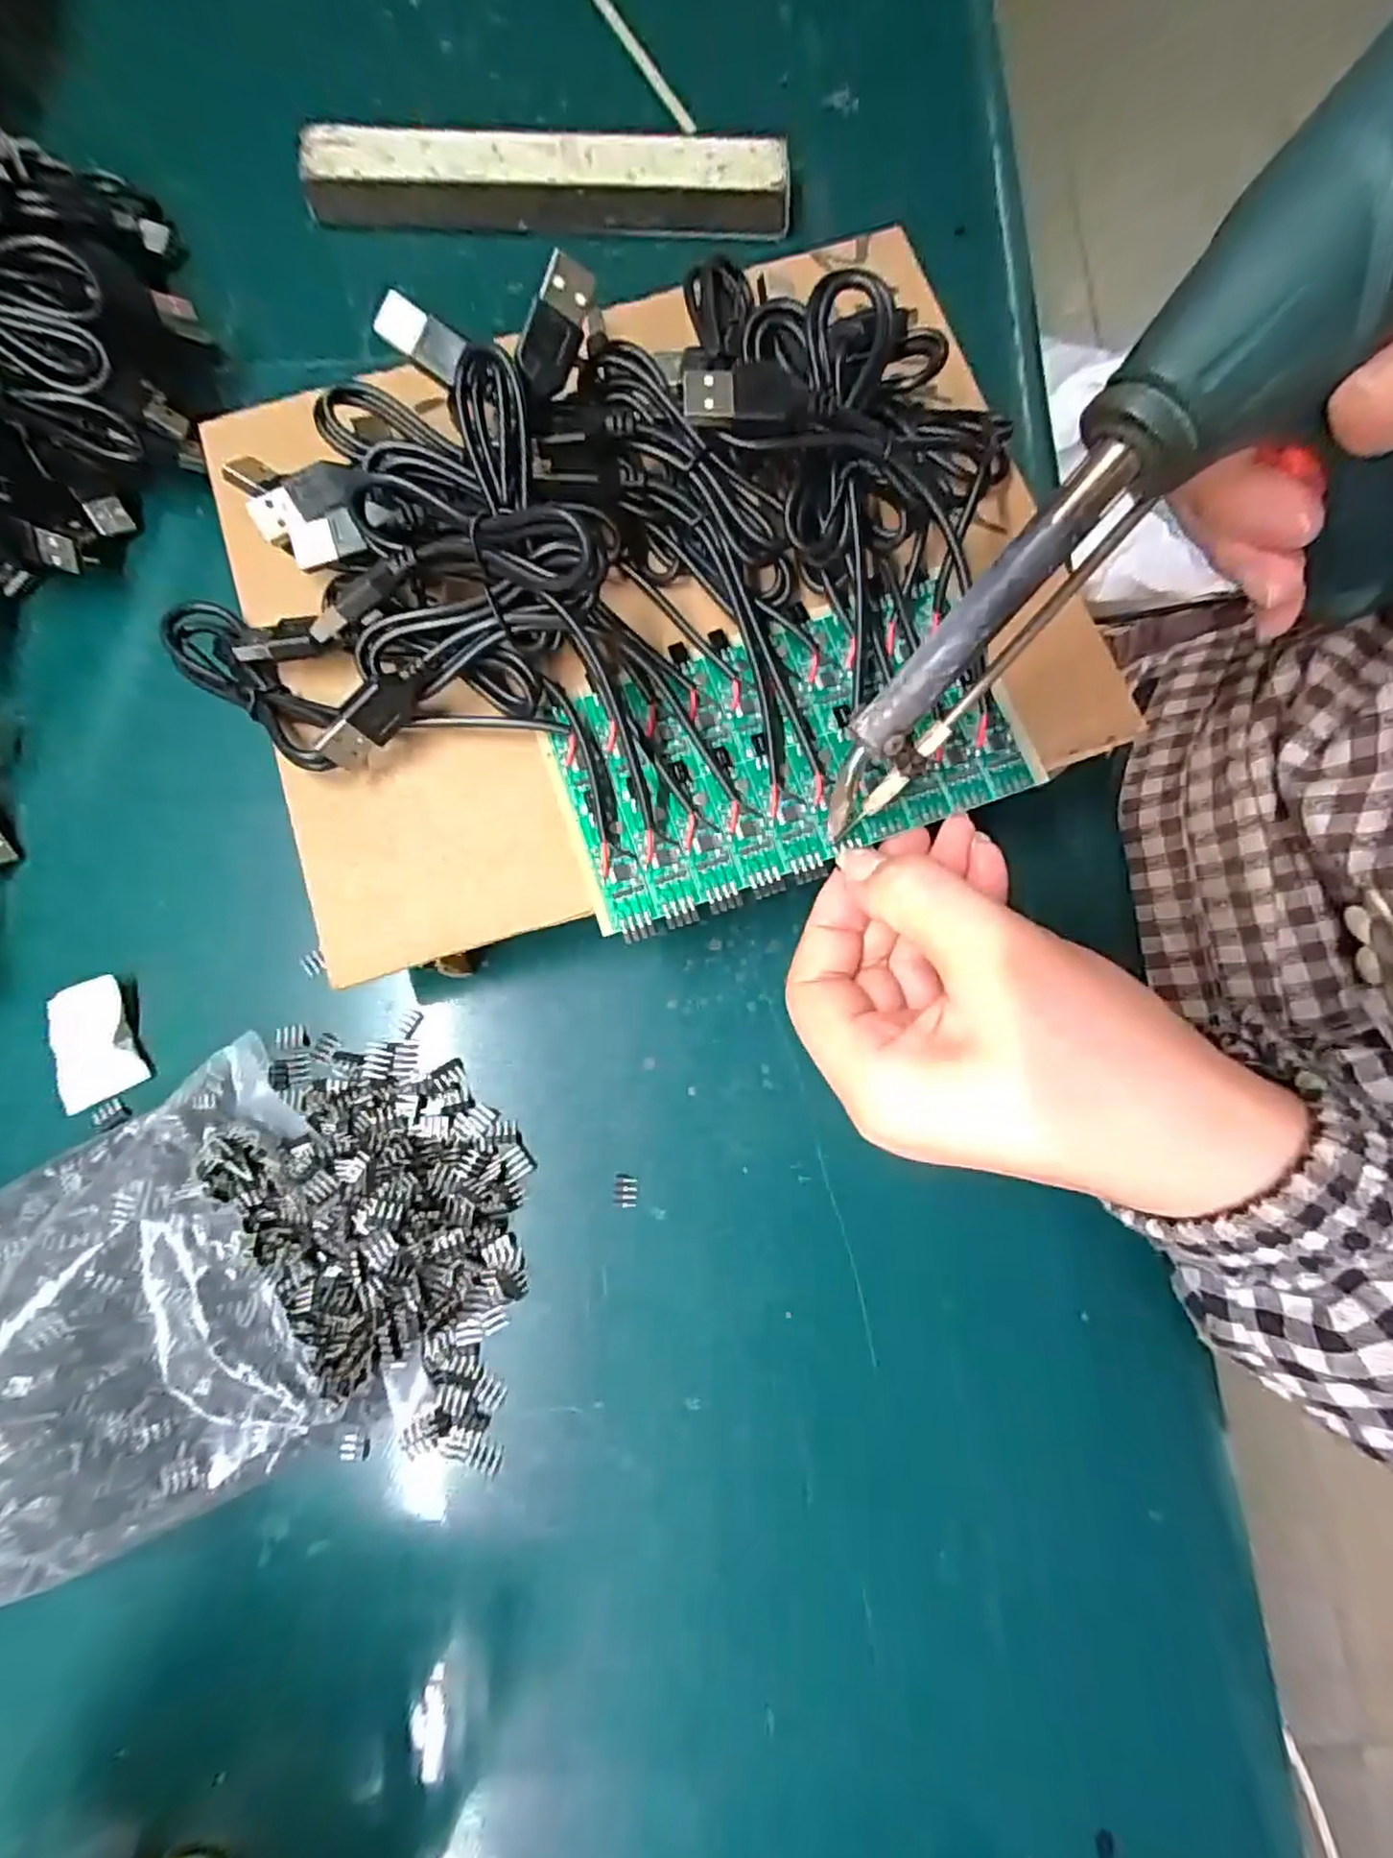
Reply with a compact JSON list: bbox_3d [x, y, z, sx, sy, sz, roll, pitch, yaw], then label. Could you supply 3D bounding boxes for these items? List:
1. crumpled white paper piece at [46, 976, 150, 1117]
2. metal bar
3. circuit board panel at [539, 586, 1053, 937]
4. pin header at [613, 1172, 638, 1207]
[{"bbox_3d":[-0.203,0.038,0.233,0.028,0.007,0.039,-24,81,-5],"label":"crumpled white paper piece"},{"bbox_3d":[-0.061,-0.306,0.284,0.194,0.024,0.022,3,80,0],"label":"metal bar"},{"bbox_3d":[0.026,-0.057,0.211,0.137,0.008,0.079,-19,80,-3],"label":"circuit board panel"},{"bbox_3d":[-0.023,0.084,0.222,0.007,0.004,0.010,1,80,-1],"label":"pin header"}]

